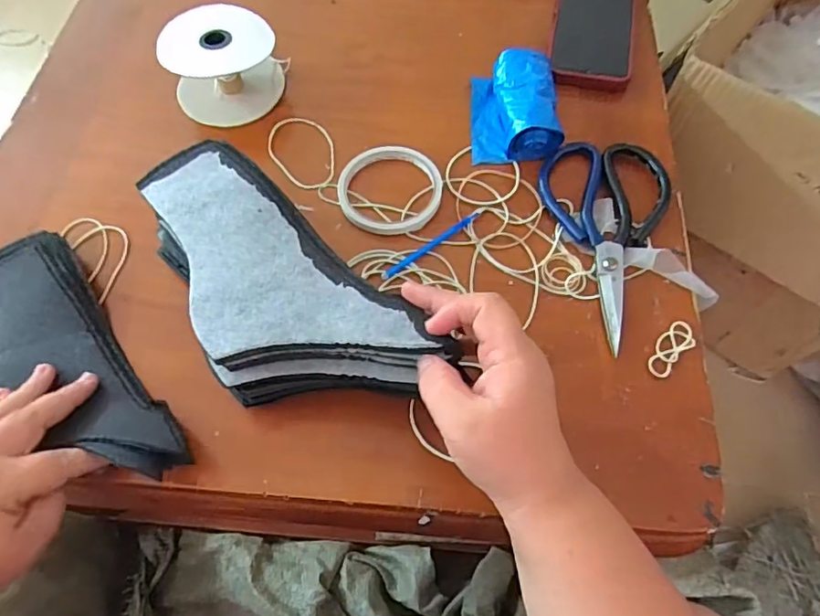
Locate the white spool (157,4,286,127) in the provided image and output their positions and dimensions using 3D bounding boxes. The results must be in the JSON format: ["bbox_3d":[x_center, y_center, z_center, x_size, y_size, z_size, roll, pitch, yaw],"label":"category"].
[{"bbox_3d":[-0.172,-0.226,0.522,0.105,0.063,0.087,-20,63,-8],"label":"white spool"}]

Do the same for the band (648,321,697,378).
[{"bbox_3d":[0.192,0.030,0.414,0.048,0.008,0.023,-39,67,-16],"label":"band"}]

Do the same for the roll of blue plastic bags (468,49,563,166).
[{"bbox_3d":[0.093,-0.184,0.508,0.073,0.037,0.106,-1,62,2],"label":"roll of blue plastic bags"}]

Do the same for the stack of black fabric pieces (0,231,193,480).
[{"bbox_3d":[-0.241,0.039,0.398,0.233,0.034,0.089,40,71,23],"label":"stack of black fabric pieces"}]

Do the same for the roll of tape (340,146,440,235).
[{"bbox_3d":[-0.017,-0.104,0.483,0.088,0.009,0.092,-1,62,2],"label":"roll of tape"}]

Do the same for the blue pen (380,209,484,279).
[{"bbox_3d":[0.019,-0.054,0.459,0.105,0.004,0.008,-36,66,-15],"label":"blue pen"}]

